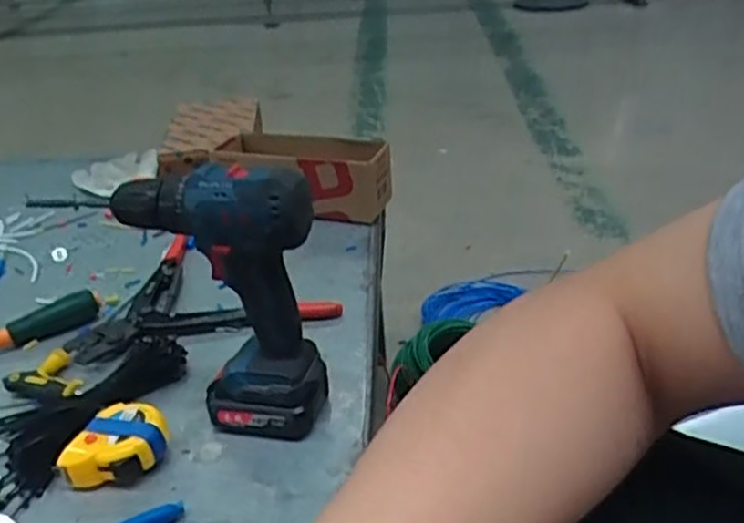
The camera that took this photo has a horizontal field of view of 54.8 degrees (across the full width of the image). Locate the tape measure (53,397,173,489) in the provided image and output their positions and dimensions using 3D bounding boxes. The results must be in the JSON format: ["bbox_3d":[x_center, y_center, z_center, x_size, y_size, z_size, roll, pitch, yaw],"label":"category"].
[{"bbox_3d":[-0.202,0.147,0.576,0.073,0.035,0.061,-5,30,1],"label":"tape measure"}]

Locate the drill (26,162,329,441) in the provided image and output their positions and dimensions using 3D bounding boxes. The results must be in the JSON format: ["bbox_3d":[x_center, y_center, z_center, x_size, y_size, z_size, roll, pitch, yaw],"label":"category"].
[{"bbox_3d":[-0.134,0.032,0.582,0.187,0.219,0.070,5,32,19],"label":"drill"}]

